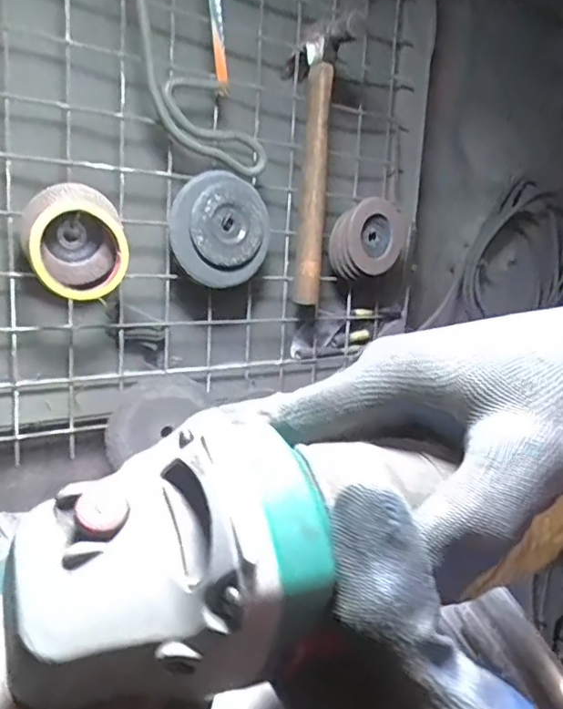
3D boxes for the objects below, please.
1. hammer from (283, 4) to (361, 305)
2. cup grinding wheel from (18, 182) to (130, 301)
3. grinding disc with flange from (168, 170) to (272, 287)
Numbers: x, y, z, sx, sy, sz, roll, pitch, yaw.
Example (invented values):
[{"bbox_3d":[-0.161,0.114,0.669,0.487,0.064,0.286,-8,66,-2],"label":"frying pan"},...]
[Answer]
[{"bbox_3d":[0.035,-0.226,0.722,0.060,0.321,0.079,1,11,-14],"label":"hammer"},{"bbox_3d":[-0.202,-0.110,0.589,0.096,0.100,0.044,-5,13,-38],"label":"cup grinding wheel"},{"bbox_3d":[-0.066,-0.140,0.675,0.119,0.121,0.020,14,3,-33],"label":"grinding disc with flange"}]

